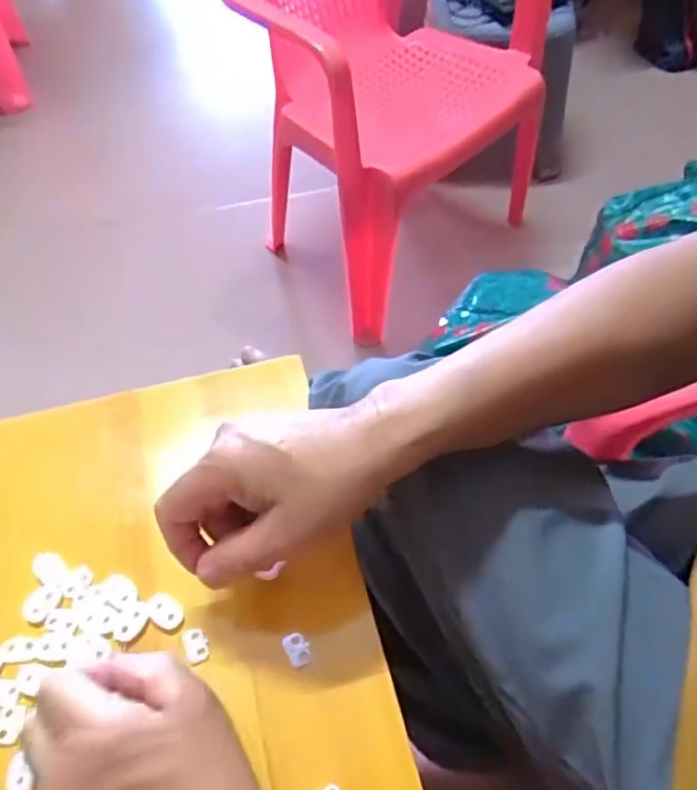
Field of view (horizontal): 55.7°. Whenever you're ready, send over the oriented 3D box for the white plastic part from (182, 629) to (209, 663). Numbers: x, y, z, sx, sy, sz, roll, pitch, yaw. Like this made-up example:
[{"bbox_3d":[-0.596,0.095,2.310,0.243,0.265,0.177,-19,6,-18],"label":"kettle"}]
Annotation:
[{"bbox_3d":[-0.088,0.143,0.379,0.013,0.004,0.020,-22,56,-13],"label":"white plastic part"}]

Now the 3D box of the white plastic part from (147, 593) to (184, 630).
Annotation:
[{"bbox_3d":[-0.108,0.127,0.387,0.022,0.005,0.015,30,61,22],"label":"white plastic part"}]

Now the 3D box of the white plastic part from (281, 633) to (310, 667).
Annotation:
[{"bbox_3d":[-0.029,0.147,0.380,0.013,0.008,0.019,-26,57,-15],"label":"white plastic part"}]

